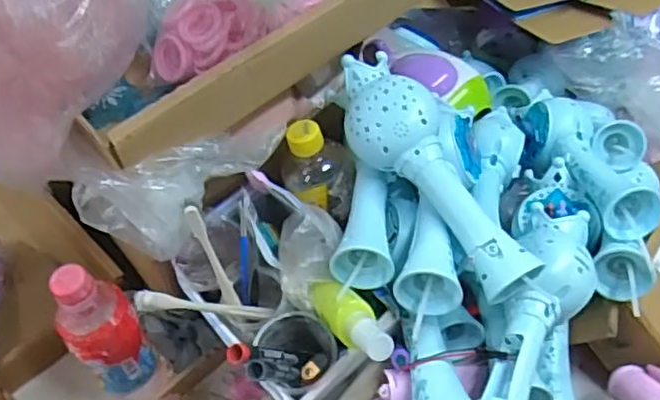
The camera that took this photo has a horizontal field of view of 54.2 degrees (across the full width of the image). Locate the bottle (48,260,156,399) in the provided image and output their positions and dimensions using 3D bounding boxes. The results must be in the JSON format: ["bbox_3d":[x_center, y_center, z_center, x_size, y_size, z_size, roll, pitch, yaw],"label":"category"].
[{"bbox_3d":[-0.199,0.129,0.583,0.066,0.194,0.053,-28,58,-20],"label":"bottle"}]

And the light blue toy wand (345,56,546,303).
[{"bbox_3d":[0.080,-0.028,0.521,0.078,0.057,0.231,-22,56,-16],"label":"light blue toy wand"}]

